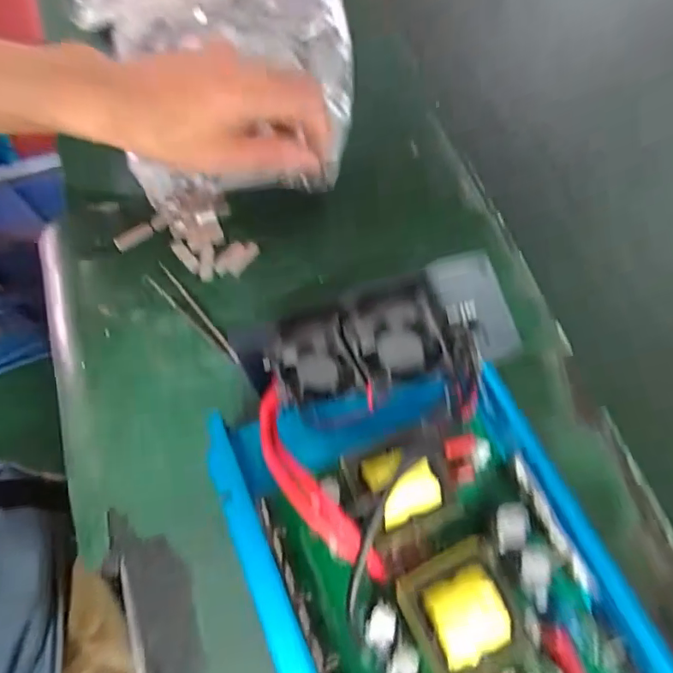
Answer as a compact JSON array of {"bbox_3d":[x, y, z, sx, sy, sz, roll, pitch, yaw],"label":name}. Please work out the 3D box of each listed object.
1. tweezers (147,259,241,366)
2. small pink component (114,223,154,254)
[{"bbox_3d":[-0.088,-0.014,0.311,0.086,0.008,0.014,42,73,15],"label":"tweezers"},{"bbox_3d":[-0.136,-0.067,0.331,0.026,0.008,0.010,-36,72,-14],"label":"small pink component"}]

